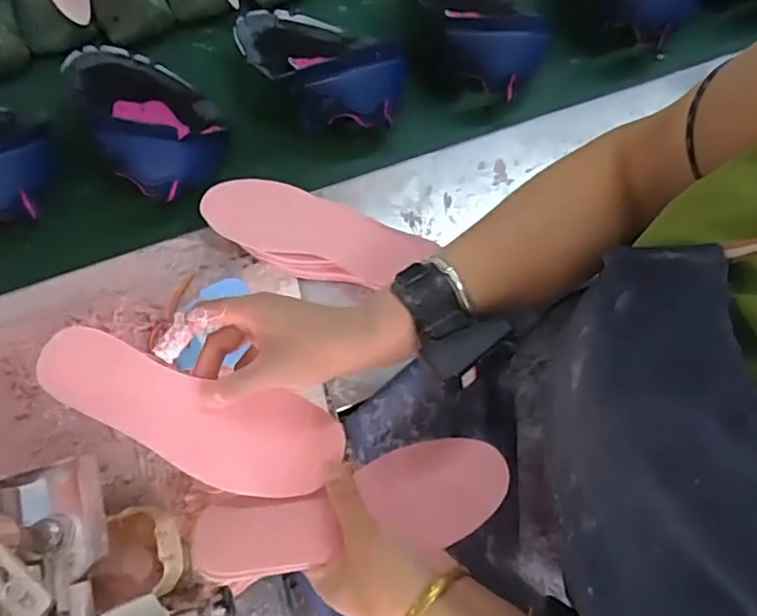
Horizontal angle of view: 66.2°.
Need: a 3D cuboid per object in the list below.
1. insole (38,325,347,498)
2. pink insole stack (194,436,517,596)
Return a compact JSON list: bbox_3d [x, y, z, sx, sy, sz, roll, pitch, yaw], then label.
[{"bbox_3d":[-0.135,0.077,0.418,0.212,0.008,0.074,22,74,-5],"label":"insole"},{"bbox_3d":[-0.017,0.145,0.418,0.223,0.026,0.067,-12,74,-6],"label":"pink insole stack"}]

